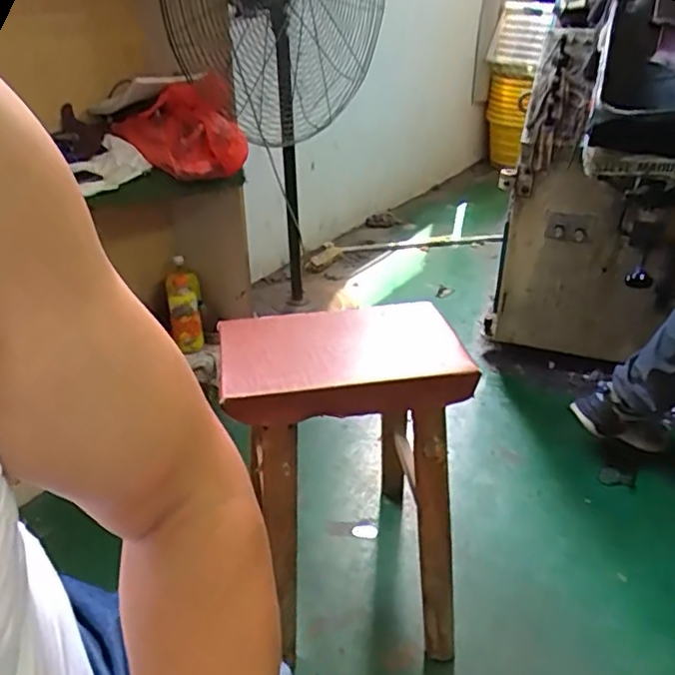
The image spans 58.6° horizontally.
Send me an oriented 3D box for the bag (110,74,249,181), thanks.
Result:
[{"bbox_3d":[-0.366,-0.479,1.395,0.276,0.206,0.175,-9,32,-14],"label":"bag"}]

